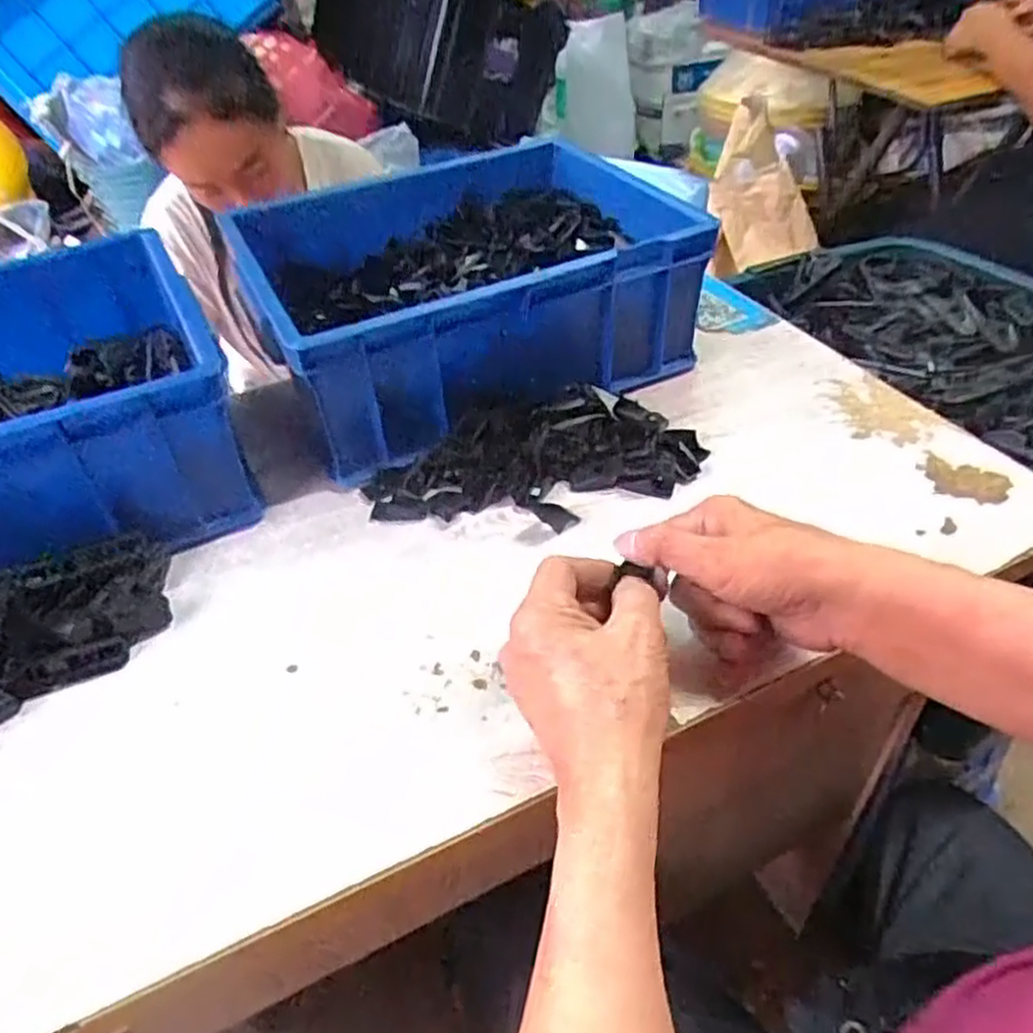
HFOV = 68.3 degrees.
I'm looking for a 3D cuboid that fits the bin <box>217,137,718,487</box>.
[{"bbox_3d":[-0.045,-0.196,0.662,0.329,0.129,0.294,-19,45,-16],"label":"bin"}]

